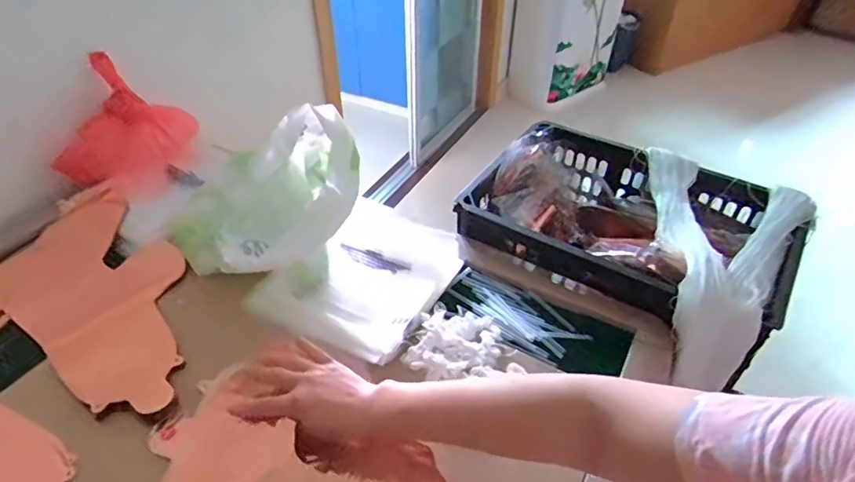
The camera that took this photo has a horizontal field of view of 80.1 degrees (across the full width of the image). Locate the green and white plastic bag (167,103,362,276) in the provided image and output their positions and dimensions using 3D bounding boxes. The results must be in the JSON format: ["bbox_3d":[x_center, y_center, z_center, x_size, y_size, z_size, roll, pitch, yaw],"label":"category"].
[{"bbox_3d":[-0.191,-0.055,0.691,0.162,0.124,0.265,25,62,24],"label":"green and white plastic bag"}]

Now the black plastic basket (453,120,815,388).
[{"bbox_3d":[0.307,-0.020,0.797,0.438,0.127,0.317,28,48,28],"label":"black plastic basket"}]

